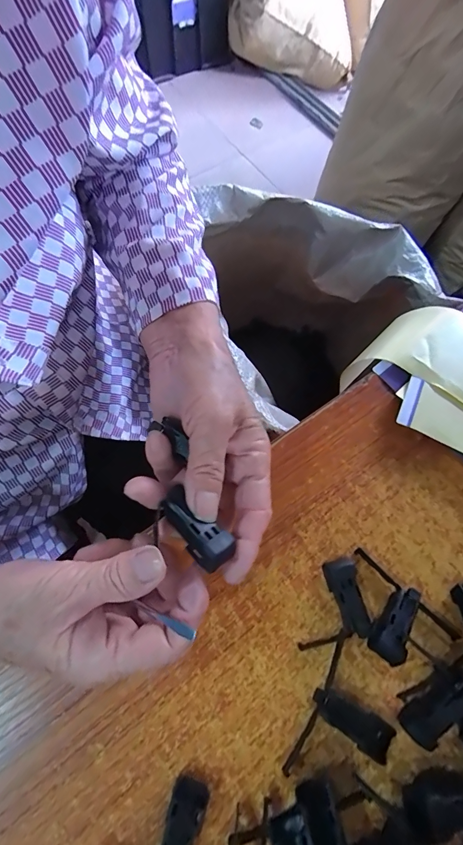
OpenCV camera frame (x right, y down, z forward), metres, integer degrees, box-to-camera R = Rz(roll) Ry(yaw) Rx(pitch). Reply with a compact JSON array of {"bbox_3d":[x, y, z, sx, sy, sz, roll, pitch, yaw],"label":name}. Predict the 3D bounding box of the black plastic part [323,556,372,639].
[{"bbox_3d":[0.080,0.121,0.251,0.018,0.014,0.048,-12,71,-6],"label":"black plastic part"}]

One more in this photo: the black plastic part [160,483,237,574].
[{"bbox_3d":[-0.021,0.059,0.199,0.021,0.010,0.047,-42,70,-15],"label":"black plastic part"}]

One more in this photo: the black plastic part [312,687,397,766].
[{"bbox_3d":[0.076,0.187,0.227,0.047,0.014,0.020,31,72,9],"label":"black plastic part"}]

